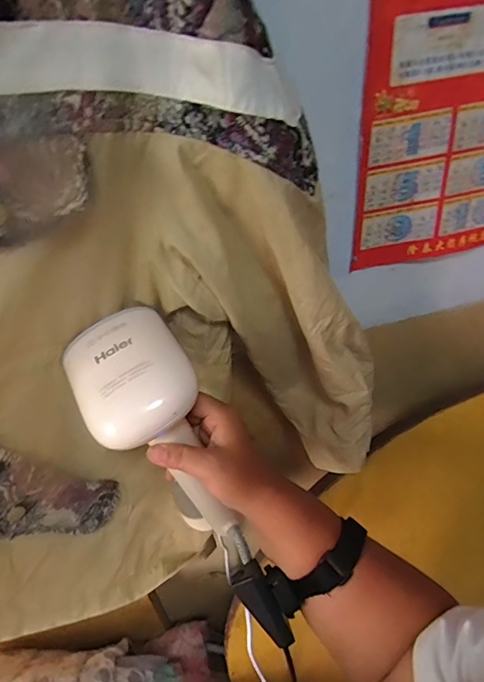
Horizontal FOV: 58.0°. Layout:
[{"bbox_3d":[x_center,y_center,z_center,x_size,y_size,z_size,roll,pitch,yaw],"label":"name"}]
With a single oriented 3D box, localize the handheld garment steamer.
[{"bbox_3d":[-0.071,0.097,0.405,0.100,0.245,0.104,5,34,48],"label":"handheld garment steamer"}]

